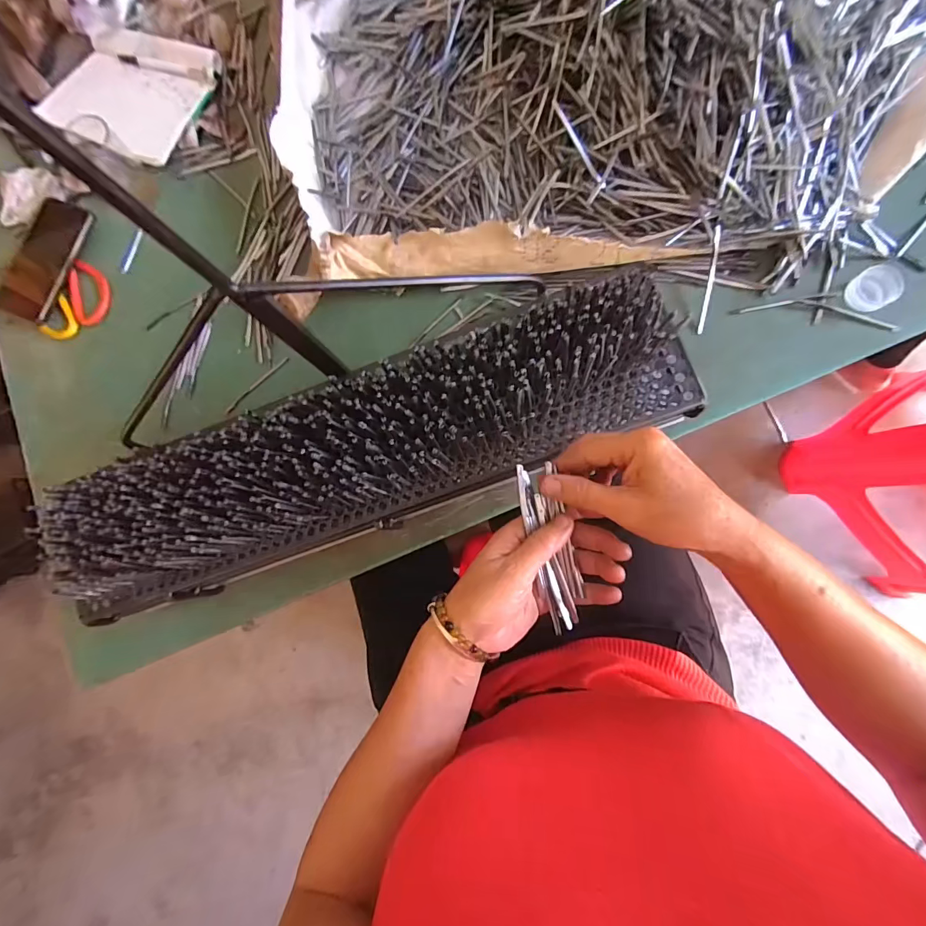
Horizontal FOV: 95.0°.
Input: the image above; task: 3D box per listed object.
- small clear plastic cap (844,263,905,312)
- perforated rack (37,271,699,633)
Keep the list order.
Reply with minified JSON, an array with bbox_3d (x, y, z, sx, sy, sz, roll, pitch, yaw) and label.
[{"bbox_3d":[0.412,-0.175,0.425,0.038,0.024,0.039,-1,83,7],"label":"small clear plastic cap"},{"bbox_3d":[-0.095,-0.010,0.374,0.591,0.066,0.137,-20,81,5],"label":"perforated rack"}]

